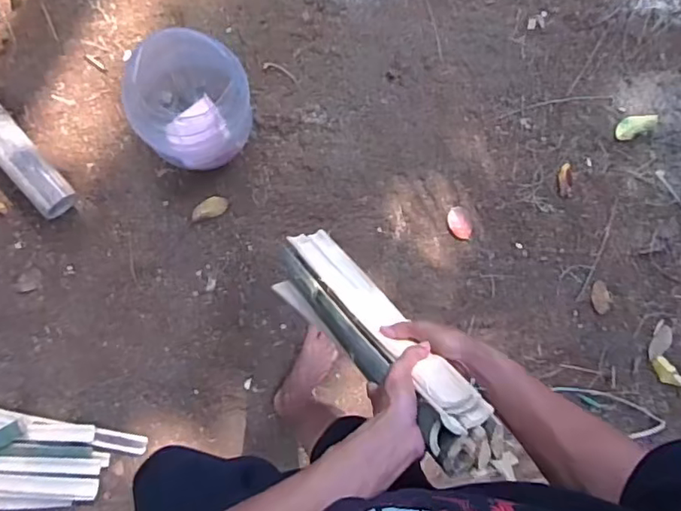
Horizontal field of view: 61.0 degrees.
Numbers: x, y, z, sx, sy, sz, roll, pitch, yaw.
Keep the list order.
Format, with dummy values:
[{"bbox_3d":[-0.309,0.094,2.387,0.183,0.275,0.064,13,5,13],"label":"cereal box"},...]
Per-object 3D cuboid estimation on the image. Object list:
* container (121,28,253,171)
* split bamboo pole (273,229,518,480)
[{"bbox_3d":[-0.318,-0.321,1.258,0.229,0.347,0.235,-8,92,-10],"label":"container"},{"bbox_3d":[0.016,0.087,0.873,0.129,0.738,0.085,-37,113,-5],"label":"split bamboo pole"}]

